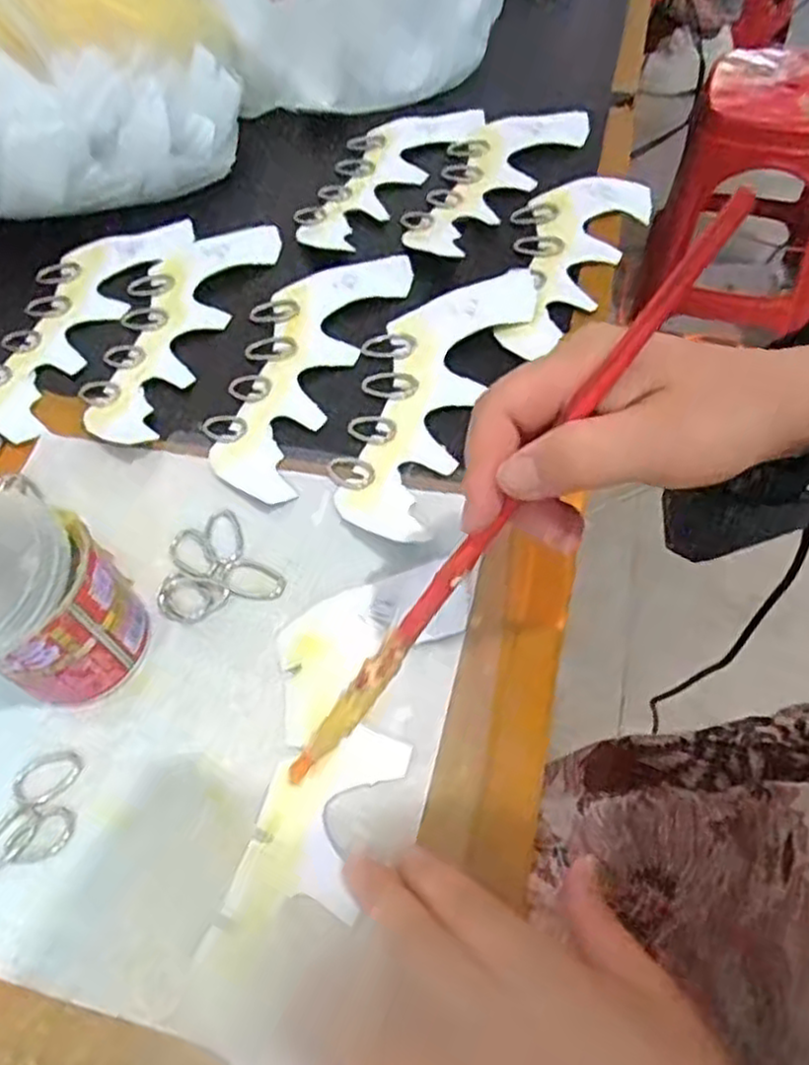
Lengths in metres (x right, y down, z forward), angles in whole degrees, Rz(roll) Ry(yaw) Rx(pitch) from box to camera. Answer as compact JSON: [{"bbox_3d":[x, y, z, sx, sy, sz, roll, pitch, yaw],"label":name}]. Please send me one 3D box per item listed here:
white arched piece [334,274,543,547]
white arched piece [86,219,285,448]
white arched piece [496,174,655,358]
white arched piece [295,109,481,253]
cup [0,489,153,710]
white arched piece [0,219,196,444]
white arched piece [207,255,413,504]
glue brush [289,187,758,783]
[{"bbox_3d":[0.012,-0.088,0.434,0.072,0.015,0.212,17,58,16],"label":"white arched piece"},{"bbox_3d":[-0.149,-0.141,0.492,0.070,0.008,0.212,10,56,13],"label":"white arched piece"},{"bbox_3d":[0.113,-0.192,0.504,0.074,0.006,0.208,16,58,16],"label":"white arched piece"},{"bbox_3d":[-0.017,-0.278,0.573,0.075,0.006,0.202,21,59,19],"label":"white arched piece"},{"bbox_3d":[-0.155,0.032,0.320,0.058,0.094,0.069,35,65,26],"label":"cup"},{"bbox_3d":[-0.225,-0.147,0.503,0.078,0.005,0.211,12,57,13],"label":"white arched piece"},{"bbox_3d":[-0.064,-0.108,0.461,0.079,0.007,0.212,12,57,13],"label":"white arched piece"},{"bbox_3d":[0.024,0.005,0.258,0.010,0.261,0.014,5,40,-46],"label":"glue brush"}]

